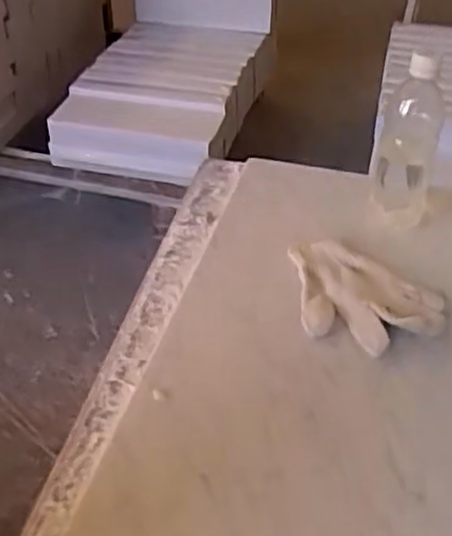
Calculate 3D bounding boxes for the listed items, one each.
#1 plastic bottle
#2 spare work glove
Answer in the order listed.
[{"bbox_3d":[0.199,-0.136,0.796,0.067,0.184,0.051,12,39,13],"label":"plastic bottle"},{"bbox_3d":[0.133,0.023,0.752,0.129,0.021,0.160,-14,40,-18],"label":"spare work glove"}]

